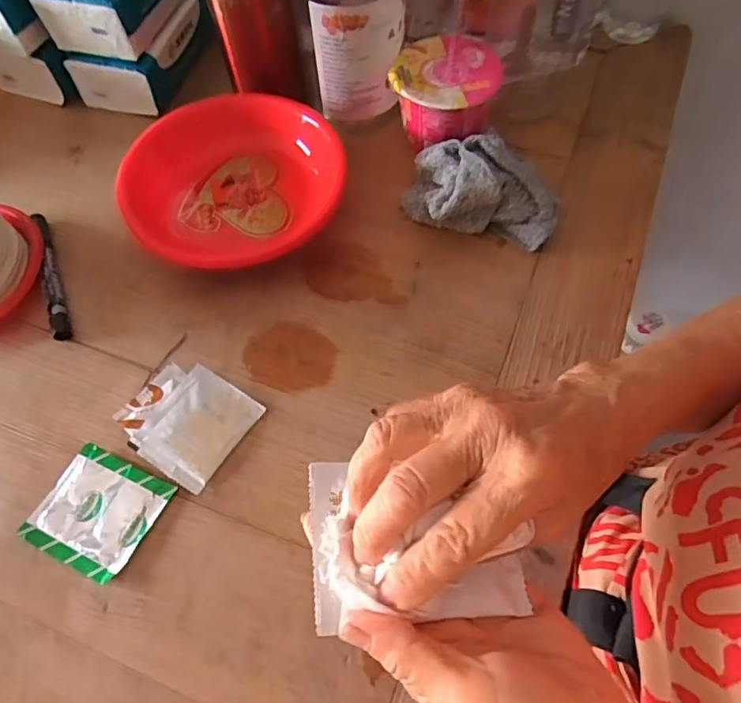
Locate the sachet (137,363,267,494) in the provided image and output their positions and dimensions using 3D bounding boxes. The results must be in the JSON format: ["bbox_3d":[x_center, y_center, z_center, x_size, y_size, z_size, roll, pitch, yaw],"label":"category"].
[{"bbox_3d":[-0.125,0.056,0.412,0.059,0.014,0.078,29,67,16],"label":"sachet"}]

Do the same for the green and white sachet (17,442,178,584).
[{"bbox_3d":[-0.190,0.111,0.391,0.078,0.006,0.073,23,66,13],"label":"green and white sachet"}]

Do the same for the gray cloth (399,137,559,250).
[{"bbox_3d":[0.097,-0.147,0.488,0.131,0.049,0.099,7,63,6],"label":"gray cloth"}]

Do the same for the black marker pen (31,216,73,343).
[{"bbox_3d":[-0.274,-0.068,0.481,0.013,0.015,0.137,-21,64,-9],"label":"black marker pen"}]

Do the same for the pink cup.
[{"bbox_3d":[0.068,-0.234,0.525,0.091,0.068,0.090,-1,63,2],"label":"pink cup"}]

